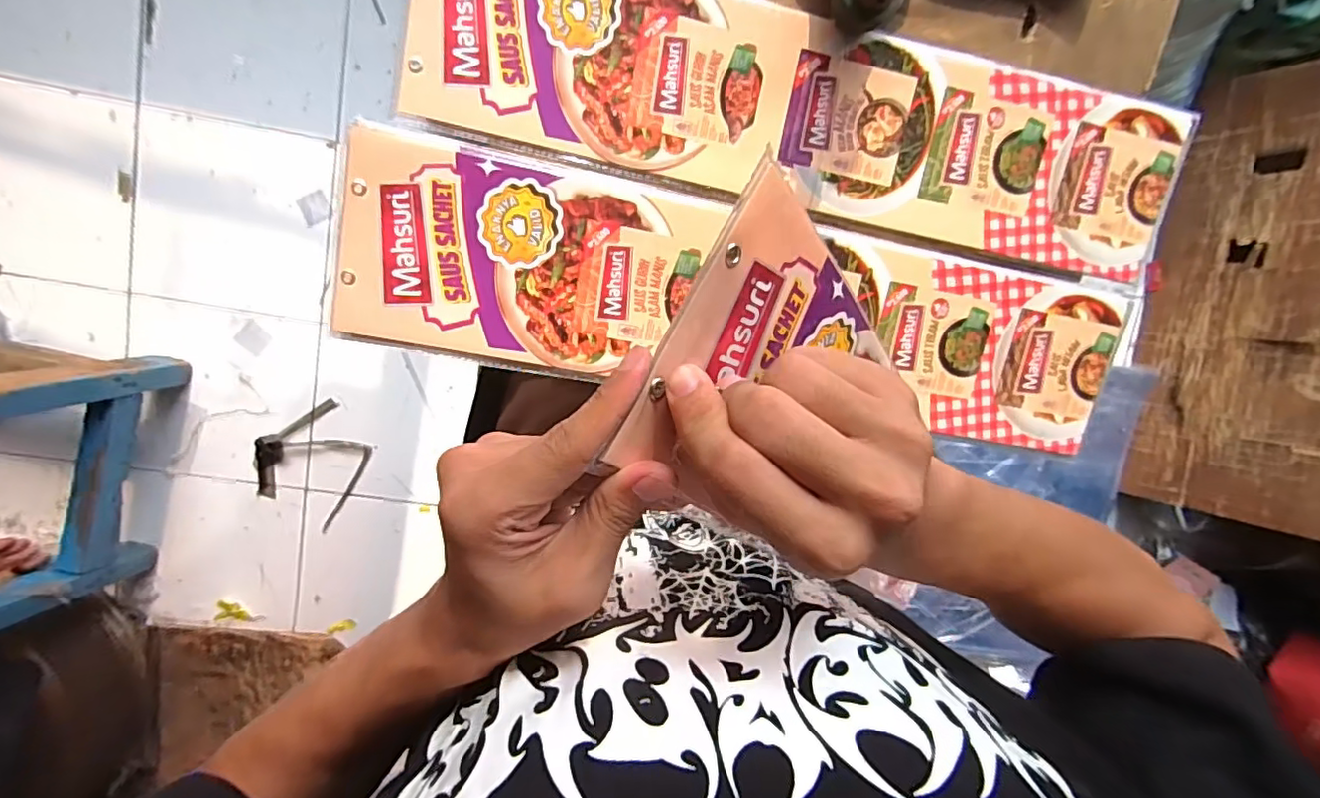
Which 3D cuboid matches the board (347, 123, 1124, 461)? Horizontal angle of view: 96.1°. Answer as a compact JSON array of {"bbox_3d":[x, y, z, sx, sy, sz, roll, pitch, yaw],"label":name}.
[{"bbox_3d":[0.074,-0.063,0.424,0.563,0.010,0.133,9,100,-9],"label":"board"}]

